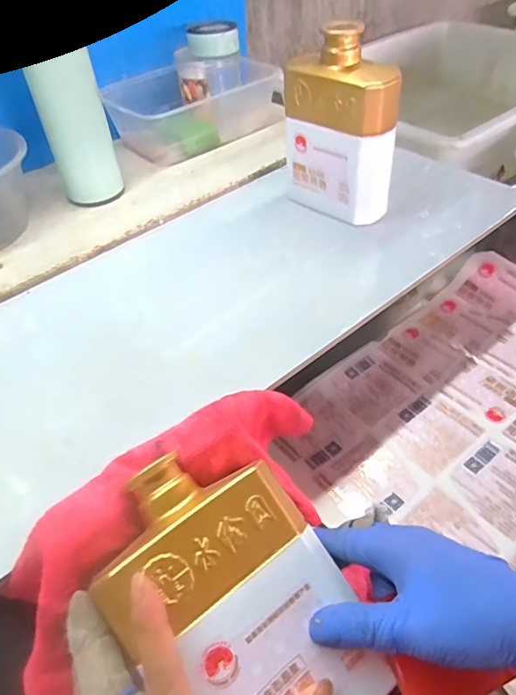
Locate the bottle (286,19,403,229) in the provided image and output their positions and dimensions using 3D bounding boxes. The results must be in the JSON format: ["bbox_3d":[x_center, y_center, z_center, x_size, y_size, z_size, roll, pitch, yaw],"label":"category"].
[{"bbox_3d":[0.077,-0.204,0.479,0.111,0.158,0.045,35,56,29],"label":"bottle"}]

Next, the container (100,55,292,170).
[{"bbox_3d":[-0.080,-0.316,0.662,0.231,0.081,0.152,-18,49,-15],"label":"container"}]

